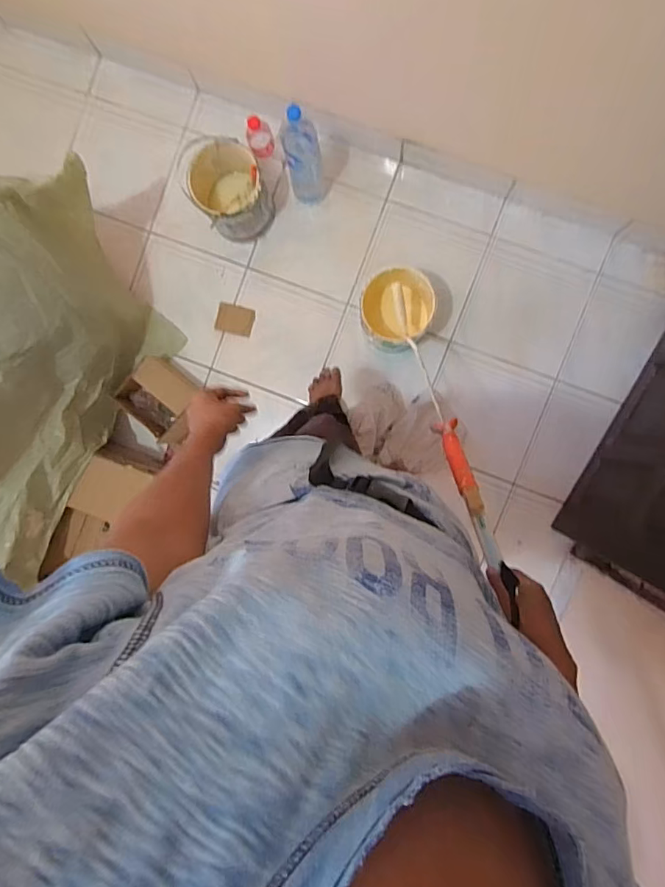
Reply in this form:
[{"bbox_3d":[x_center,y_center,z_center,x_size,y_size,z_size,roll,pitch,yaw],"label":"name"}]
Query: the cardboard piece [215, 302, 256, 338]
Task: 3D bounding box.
[{"bbox_3d":[-0.283,-0.358,1.436,0.108,0.014,0.078,14,101,4],"label":"cardboard piece"}]

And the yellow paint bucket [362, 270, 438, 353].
[{"bbox_3d":[0.168,-0.334,1.314,0.181,0.216,0.187,0,93,4],"label":"yellow paint bucket"}]

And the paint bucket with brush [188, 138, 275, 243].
[{"bbox_3d":[-0.272,-0.677,1.347,0.186,0.220,0.211,-30,90,5],"label":"paint bucket with brush"}]

